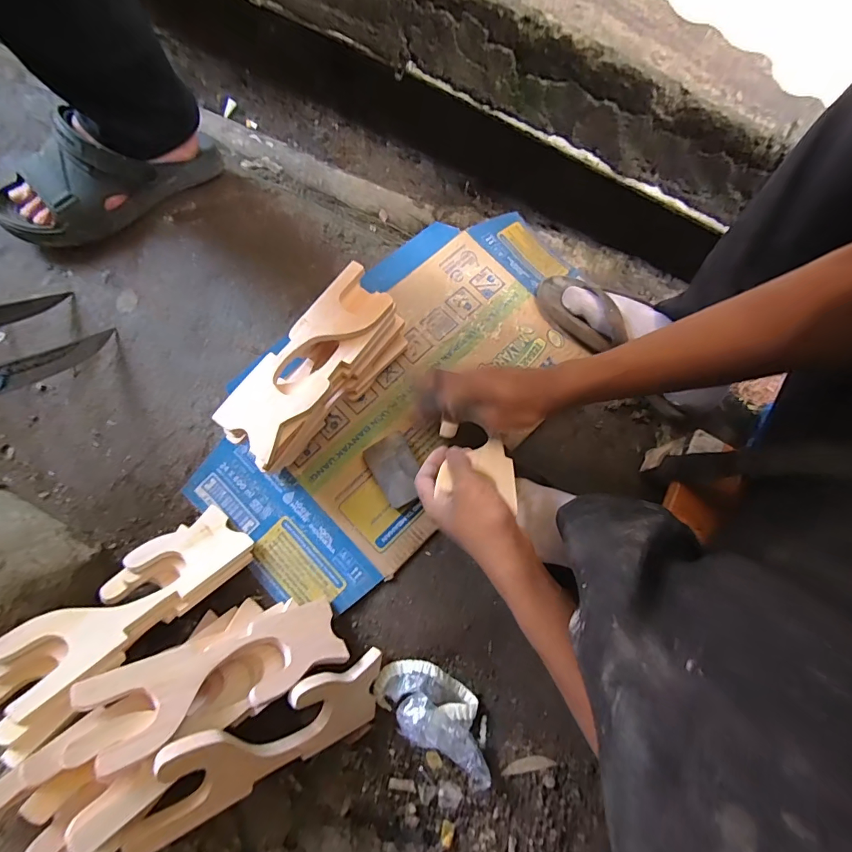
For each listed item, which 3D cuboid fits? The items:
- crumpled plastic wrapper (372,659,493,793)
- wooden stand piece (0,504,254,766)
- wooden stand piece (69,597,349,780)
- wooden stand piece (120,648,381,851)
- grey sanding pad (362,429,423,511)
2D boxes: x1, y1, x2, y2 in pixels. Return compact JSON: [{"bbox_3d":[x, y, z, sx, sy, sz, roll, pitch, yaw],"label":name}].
[{"bbox_3d":[0.015,0.319,0.469,0.148,0.030,0.072,35,81,6],"label":"crumpled plastic wrapper"},{"bbox_3d":[-0.292,0.179,0.427,0.085,0.035,0.237,40,43,7],"label":"wooden stand piece"},{"bbox_3d":[-0.185,0.228,0.403,0.083,0.218,0.025,49,125,32],"label":"wooden stand piece"},{"bbox_3d":[-0.138,0.288,0.402,0.017,0.231,0.072,6,94,43],"label":"wooden stand piece"},{"bbox_3d":[-0.035,0.053,0.515,0.054,0.019,0.079,-30,81,-5],"label":"grey sanding pad"}]

